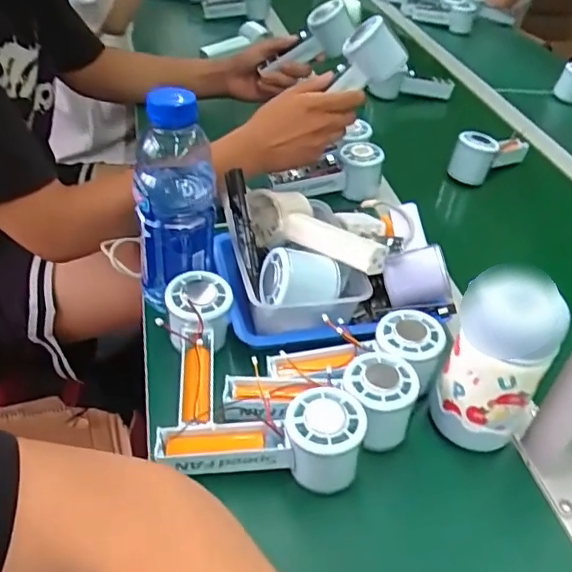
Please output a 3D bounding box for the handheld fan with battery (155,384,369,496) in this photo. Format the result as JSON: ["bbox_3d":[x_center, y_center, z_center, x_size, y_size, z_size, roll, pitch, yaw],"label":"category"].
[{"bbox_3d":[-0.015,0.114,0.427,0.146,0.049,0.054,-7,40,5],"label":"handheld fan with battery"}]

